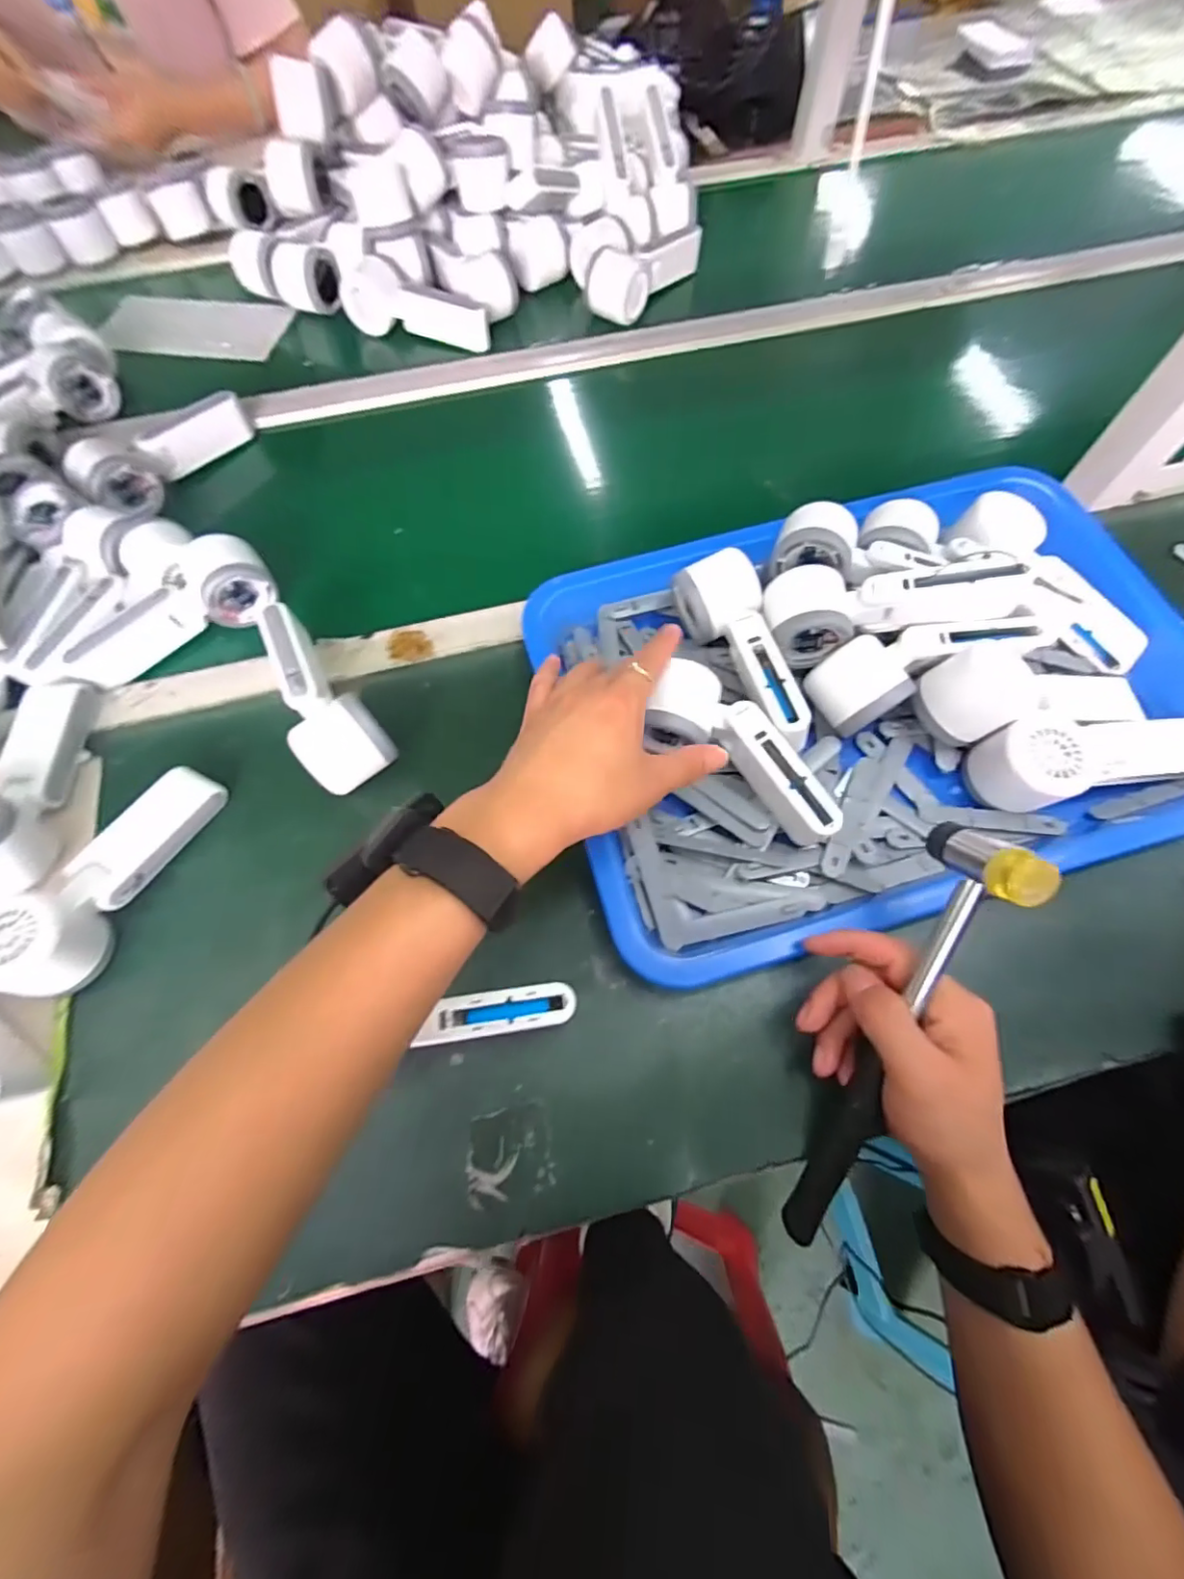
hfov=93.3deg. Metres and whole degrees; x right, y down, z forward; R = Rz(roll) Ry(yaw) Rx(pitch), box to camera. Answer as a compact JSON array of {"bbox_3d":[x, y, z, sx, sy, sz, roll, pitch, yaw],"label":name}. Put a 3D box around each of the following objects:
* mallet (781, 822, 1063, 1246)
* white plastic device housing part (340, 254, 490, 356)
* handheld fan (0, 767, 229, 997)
[{"bbox_3d":[0.154,0.137,0.293,0.033,0.048,0.244,21,103,9],"label":"mallet"},{"bbox_3d":[-0.204,-0.536,0.625,0.184,0.047,0.060,29,71,14],"label":"white plastic device housing part"},{"bbox_3d":[-0.332,0.060,0.388,0.059,0.049,0.171,21,57,9],"label":"handheld fan"}]

